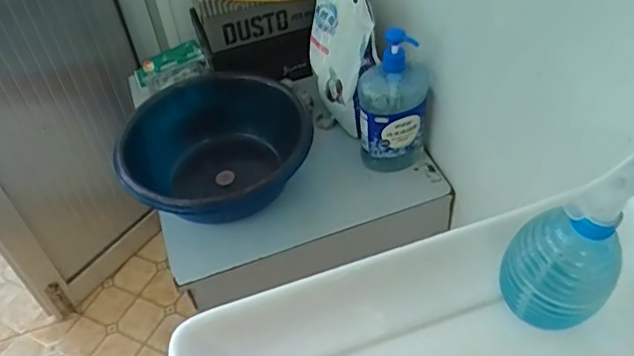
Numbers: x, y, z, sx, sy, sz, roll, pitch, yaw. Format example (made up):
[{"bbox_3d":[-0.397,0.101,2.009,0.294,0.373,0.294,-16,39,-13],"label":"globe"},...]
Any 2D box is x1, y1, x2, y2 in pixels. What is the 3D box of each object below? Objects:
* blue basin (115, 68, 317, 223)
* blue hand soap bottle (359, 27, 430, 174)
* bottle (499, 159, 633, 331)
[{"bbox_3d":[-0.176,-0.037,0.984,0.298,0.163,0.284,-3,46,3],"label":"blue basin"},{"bbox_3d":[0.131,-0.130,0.980,0.120,0.252,0.085,-6,46,1],"label":"blue hand soap bottle"},{"bbox_3d":[0.195,0.040,0.423,0.077,0.174,0.069,-32,51,-23],"label":"bottle"}]

